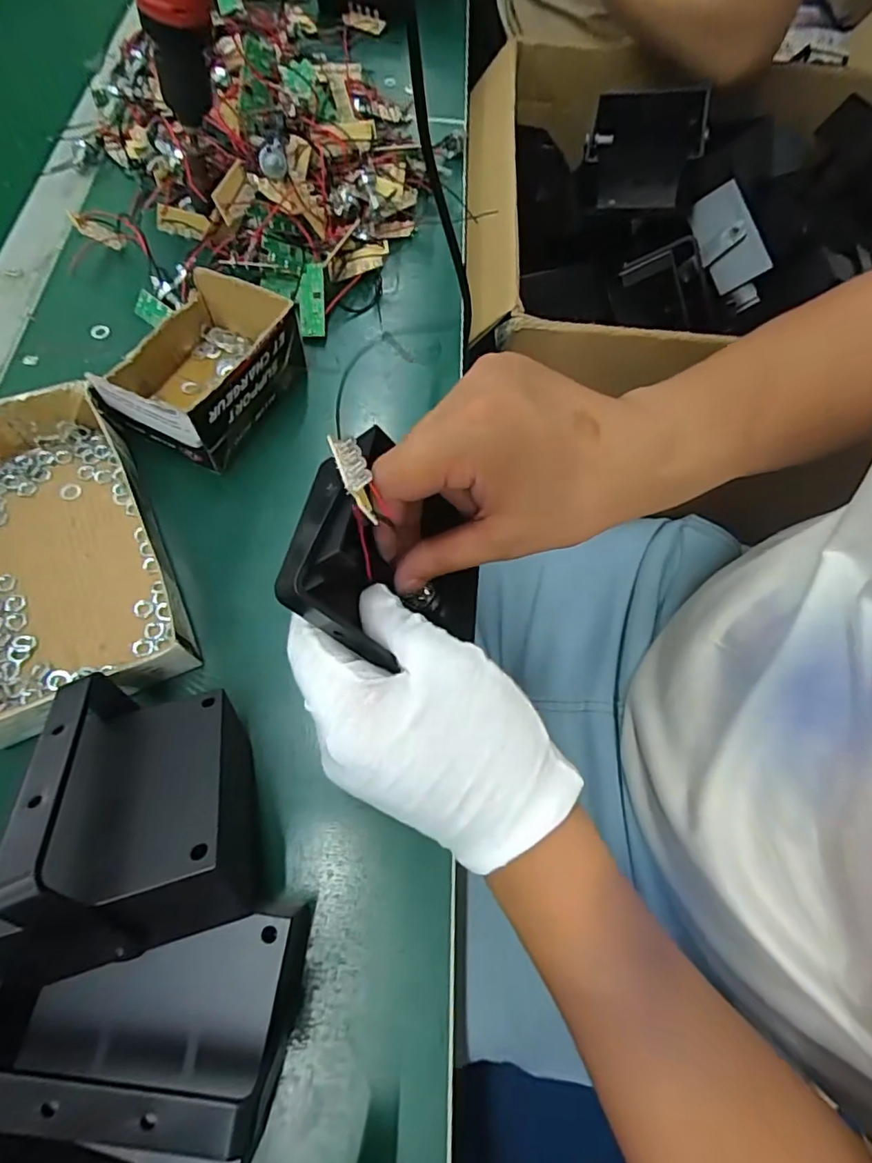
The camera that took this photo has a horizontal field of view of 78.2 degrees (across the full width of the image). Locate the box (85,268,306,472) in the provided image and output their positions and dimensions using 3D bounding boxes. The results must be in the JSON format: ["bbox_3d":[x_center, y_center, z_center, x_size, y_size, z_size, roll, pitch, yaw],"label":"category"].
[{"bbox_3d":[-0.141,-0.129,0.327,0.081,0.051,0.105,28,68,10],"label":"box"}]

